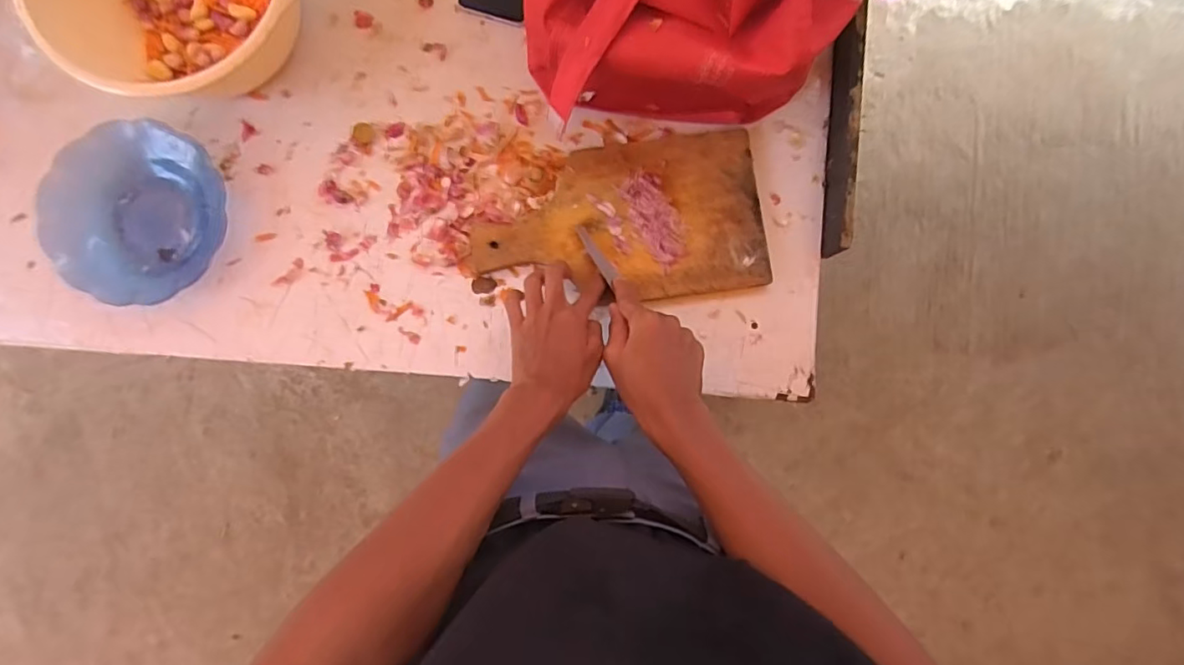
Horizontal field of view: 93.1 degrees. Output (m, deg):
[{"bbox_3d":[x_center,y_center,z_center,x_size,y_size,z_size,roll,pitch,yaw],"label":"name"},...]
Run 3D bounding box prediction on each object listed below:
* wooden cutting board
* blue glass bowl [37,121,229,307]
[{"bbox_3d":[0.026,-0.114,0.575,0.295,0.019,0.161,-6,90,0],"label":"wooden cutting board"},{"bbox_3d":[-0.464,-0.121,0.572,0.168,0.036,0.177,0,89,1],"label":"blue glass bowl"}]

